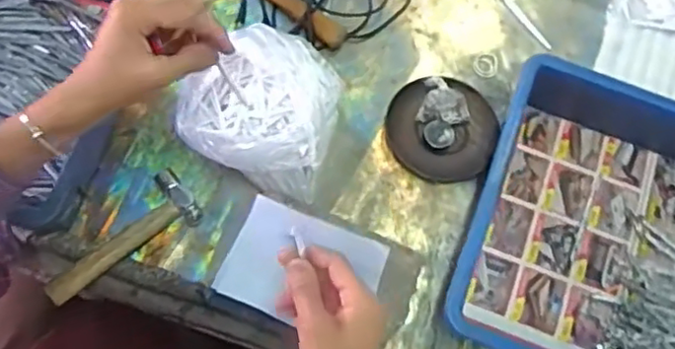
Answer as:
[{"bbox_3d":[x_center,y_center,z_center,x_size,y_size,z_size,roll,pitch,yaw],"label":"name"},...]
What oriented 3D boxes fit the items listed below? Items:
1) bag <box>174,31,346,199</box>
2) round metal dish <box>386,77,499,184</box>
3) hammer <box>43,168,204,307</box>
[{"bbox_3d":[-0.078,-0.058,0.622,0.147,0.104,0.136,16,68,3],"label":"bag"},{"bbox_3d":[0.110,-0.047,0.658,0.113,0.013,0.111,1,68,-3],"label":"round metal dish"},{"bbox_3d":[-0.206,0.056,0.598,0.148,0.031,0.061,-33,74,-15],"label":"hammer"}]

